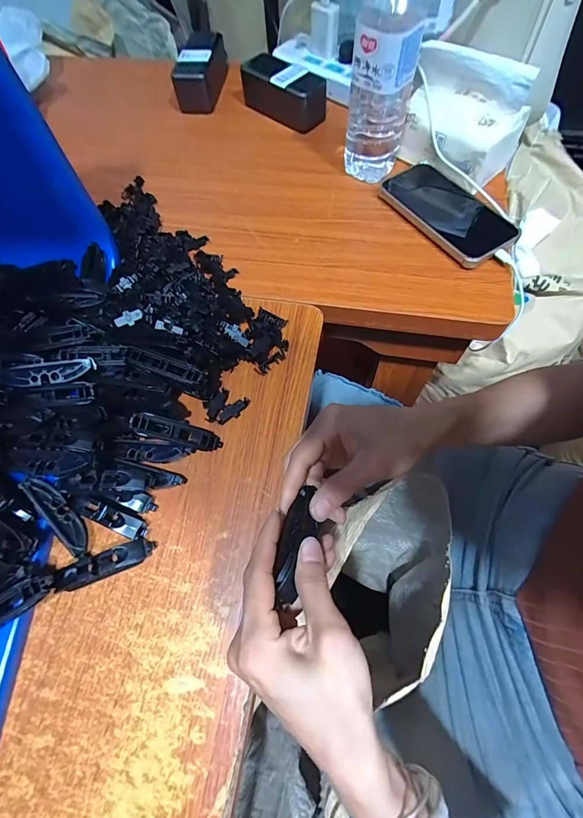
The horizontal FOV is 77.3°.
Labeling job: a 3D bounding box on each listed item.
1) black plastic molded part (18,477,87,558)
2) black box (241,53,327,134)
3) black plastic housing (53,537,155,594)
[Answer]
[{"bbox_3d":[-0.192,0.087,0.301,0.019,0.008,0.074,-38,89,-13],"label":"black plastic molded part"},{"bbox_3d":[-0.009,-0.463,0.531,0.119,0.055,0.060,41,74,18],"label":"black box"},{"bbox_3d":[-0.152,0.125,0.294,0.075,0.024,0.017,-21,66,-6],"label":"black plastic housing"}]

